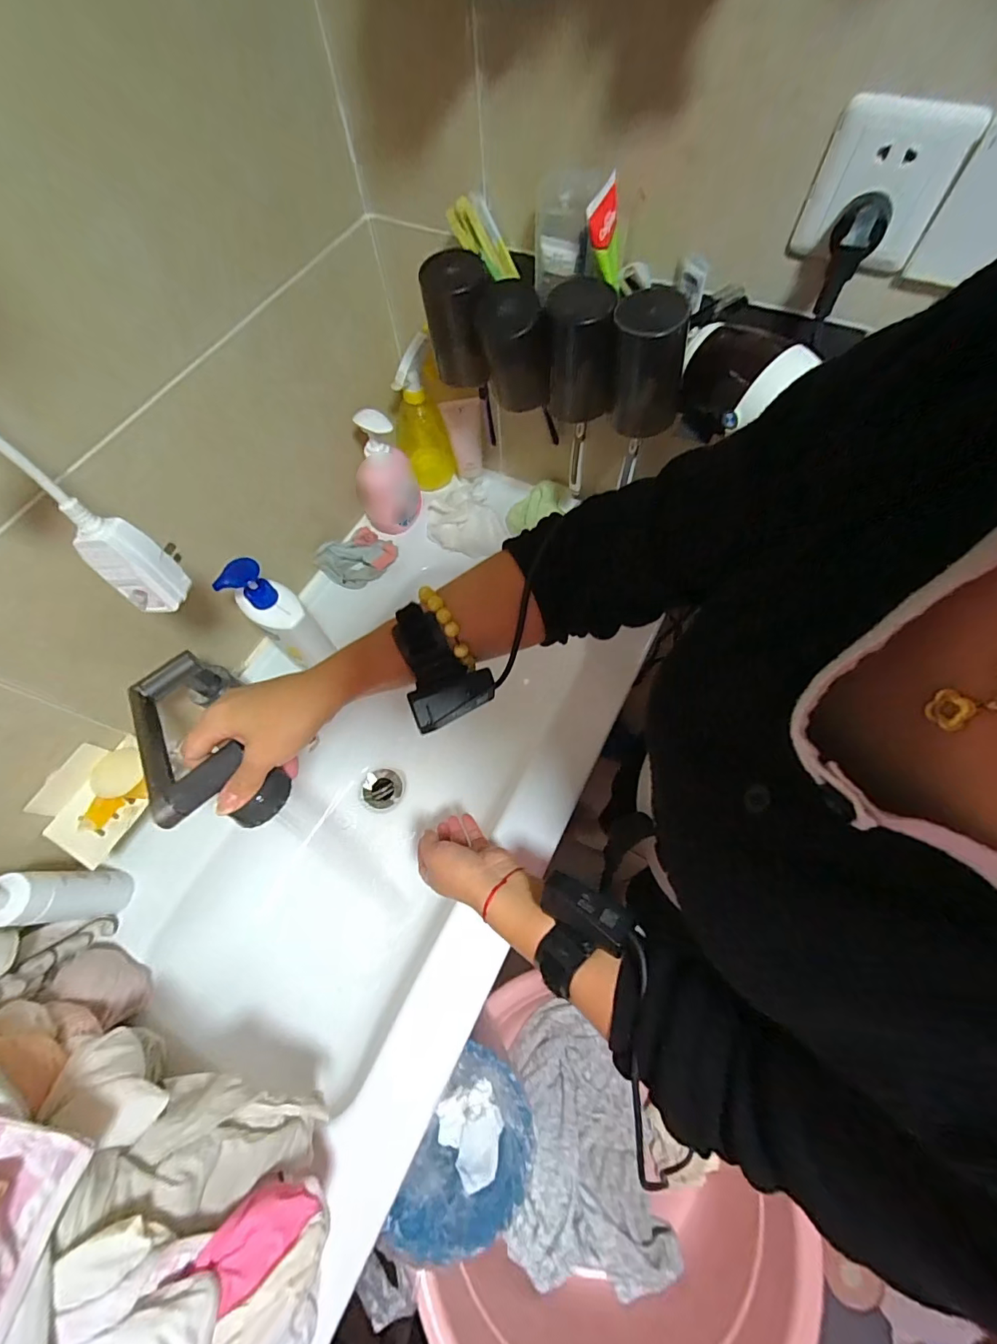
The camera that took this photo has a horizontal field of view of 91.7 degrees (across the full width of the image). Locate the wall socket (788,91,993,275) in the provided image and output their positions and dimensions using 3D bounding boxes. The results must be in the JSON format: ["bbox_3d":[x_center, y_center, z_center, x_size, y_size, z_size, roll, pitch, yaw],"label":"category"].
[{"bbox_3d":[0.274,-0.350,0.351,0.087,0.087,0.013,33,71,17],"label":"wall socket"}]

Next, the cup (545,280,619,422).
[{"bbox_3d":[0.080,-0.301,0.470,0.064,0.106,0.070,-1,65,3],"label":"cup"}]

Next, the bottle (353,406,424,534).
[{"bbox_3d":[-0.161,-0.277,0.676,0.082,0.173,0.057,-28,67,-9],"label":"bottle"}]

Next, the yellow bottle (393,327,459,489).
[{"bbox_3d":[-0.108,-0.360,0.697,0.072,0.222,0.057,-14,65,-3],"label":"yellow bottle"}]

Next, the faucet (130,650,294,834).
[{"bbox_3d":[-0.272,0.064,0.464,0.086,0.094,0.223,-35,45,-12],"label":"faucet"}]

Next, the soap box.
[{"bbox_3d":[-0.416,0.127,0.501,0.087,0.042,0.120,24,69,13],"label":"soap box"}]

